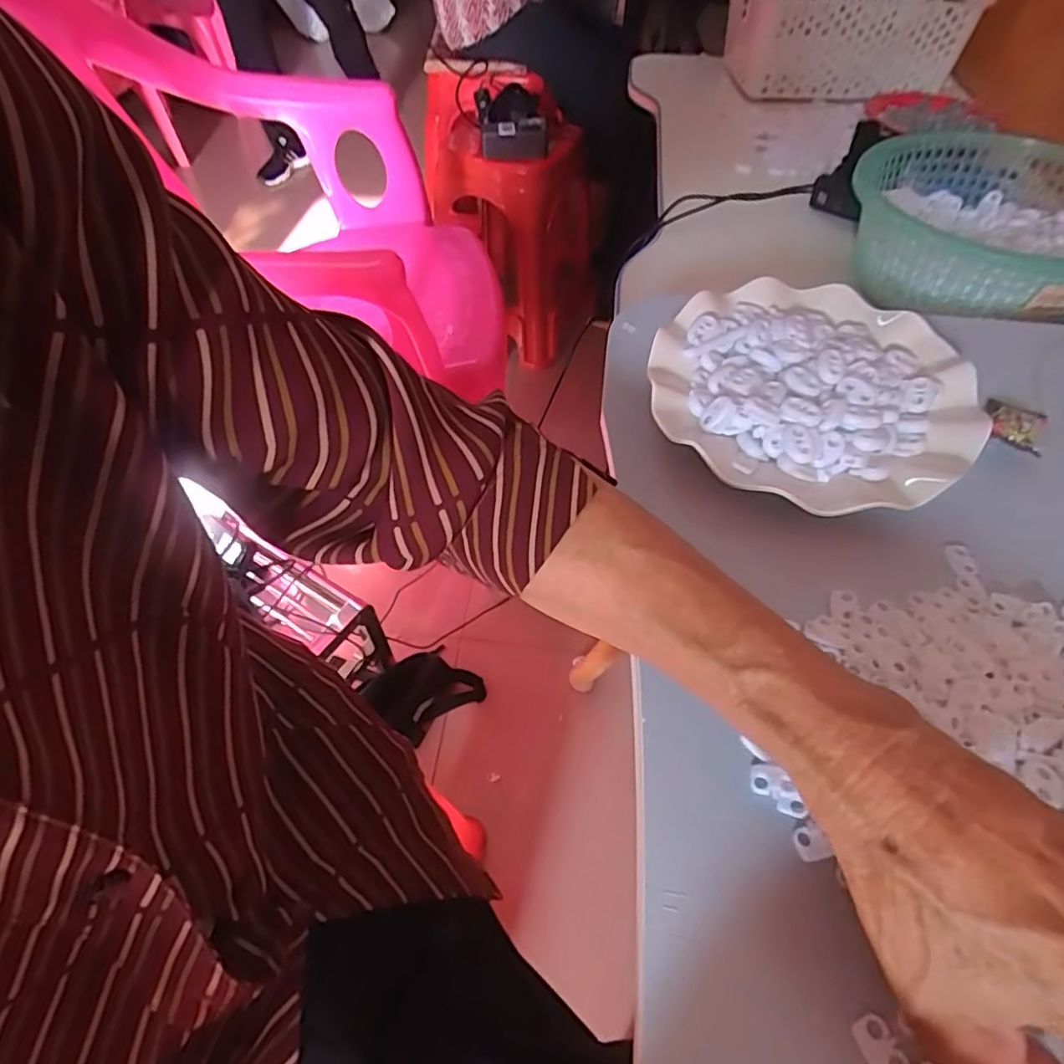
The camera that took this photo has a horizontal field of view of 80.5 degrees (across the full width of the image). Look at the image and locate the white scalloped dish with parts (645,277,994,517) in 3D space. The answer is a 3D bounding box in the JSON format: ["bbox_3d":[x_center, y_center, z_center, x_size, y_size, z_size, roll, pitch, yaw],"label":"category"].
[{"bbox_3d":[0.160,-0.081,0.363,0.176,0.034,0.173,0,52,0],"label":"white scalloped dish with parts"}]

